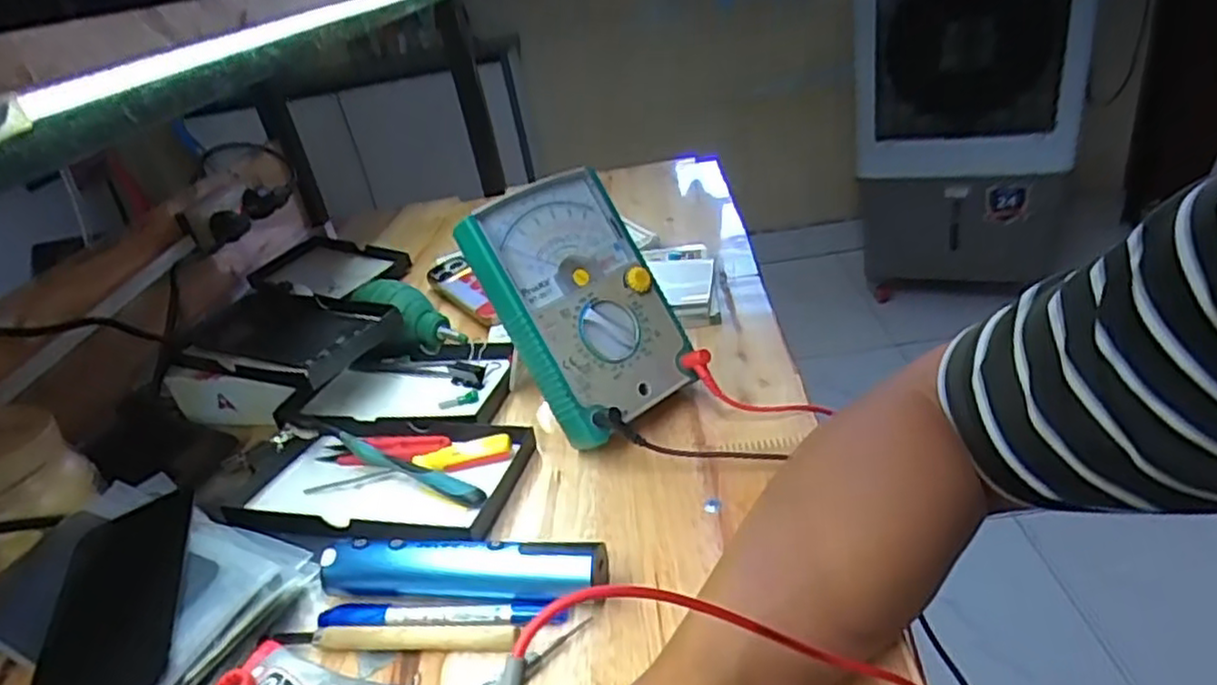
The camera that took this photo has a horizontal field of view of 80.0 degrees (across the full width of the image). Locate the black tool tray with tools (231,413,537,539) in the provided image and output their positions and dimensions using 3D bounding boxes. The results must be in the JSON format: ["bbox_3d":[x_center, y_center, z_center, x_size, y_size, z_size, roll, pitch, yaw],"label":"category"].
[{"bbox_3d":[-0.148,0.084,0.467,0.183,0.017,0.113,1,30,14],"label":"black tool tray with tools"}]

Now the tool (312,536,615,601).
[{"bbox_3d":[-0.077,0.118,0.379,0.153,0.027,0.027,-5,30,10],"label":"tool"}]

